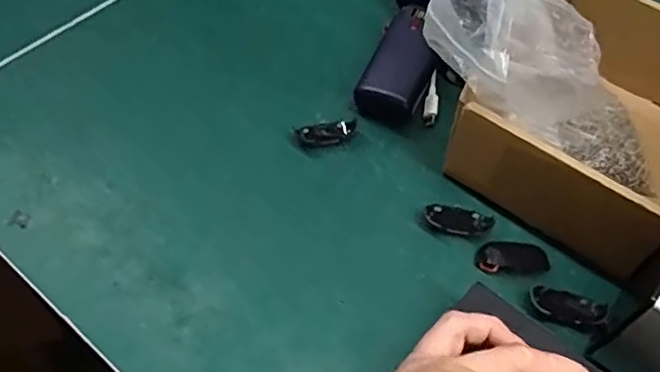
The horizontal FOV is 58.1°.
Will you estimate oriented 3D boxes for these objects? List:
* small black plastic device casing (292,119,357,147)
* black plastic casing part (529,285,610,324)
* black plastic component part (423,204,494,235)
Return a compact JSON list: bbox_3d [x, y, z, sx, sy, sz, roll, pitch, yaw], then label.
[{"bbox_3d":[-0.002,-0.036,0.403,0.041,0.005,0.019,-14,58,-13],"label":"small black plastic device casing"},{"bbox_3d":[0.138,0.069,0.342,0.044,0.005,0.022,17,57,7],"label":"black plastic casing part"},{"bbox_3d":[0.081,0.021,0.373,0.043,0.005,0.021,10,56,3],"label":"black plastic component part"}]

